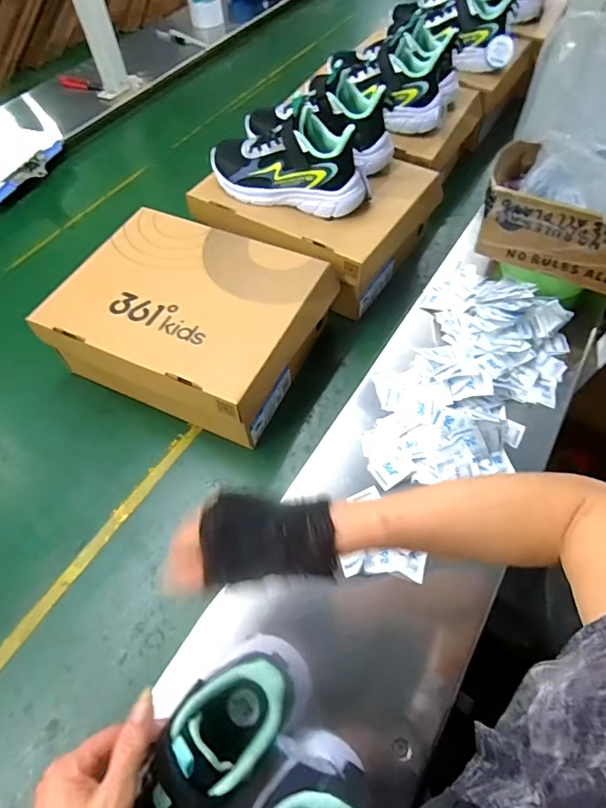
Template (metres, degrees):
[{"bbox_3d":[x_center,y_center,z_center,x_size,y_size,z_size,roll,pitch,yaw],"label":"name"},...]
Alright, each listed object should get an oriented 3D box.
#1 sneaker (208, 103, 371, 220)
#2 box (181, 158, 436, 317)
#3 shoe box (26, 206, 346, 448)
[{"bbox_3d":[-0.026,-0.331,0.640,0.233,0.096,0.069,14,61,12],"label":"sneaker"},{"bbox_3d":[0.025,-0.293,0.732,0.279,0.130,0.270,30,66,20],"label":"box"},{"bbox_3d":[-0.141,-0.107,0.623,0.296,0.126,0.239,21,63,16],"label":"shoe box"}]

